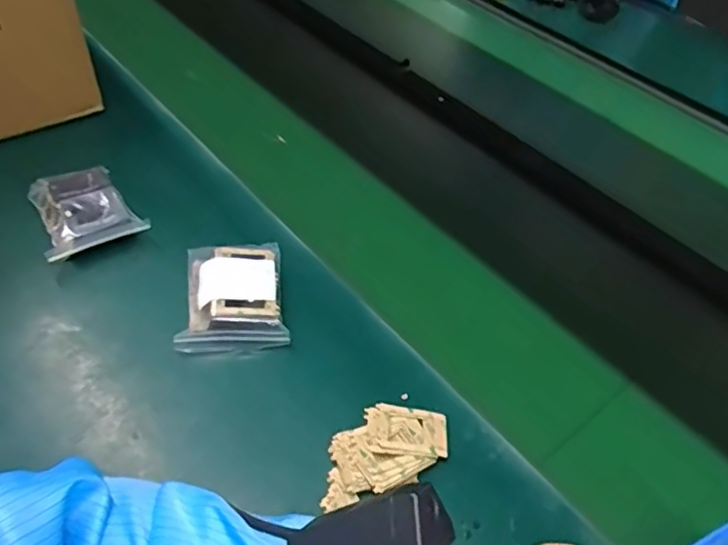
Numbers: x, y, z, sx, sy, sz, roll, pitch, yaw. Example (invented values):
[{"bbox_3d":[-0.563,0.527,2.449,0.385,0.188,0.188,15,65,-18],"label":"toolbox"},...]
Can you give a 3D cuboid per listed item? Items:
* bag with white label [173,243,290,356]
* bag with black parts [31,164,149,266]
[{"bbox_3d":[-0.114,0.018,0.521,0.086,0.030,0.106,-3,46,-12],"label":"bag with white label"},{"bbox_3d":[-0.264,-0.060,0.571,0.083,0.031,0.097,-19,52,-25],"label":"bag with black parts"}]

